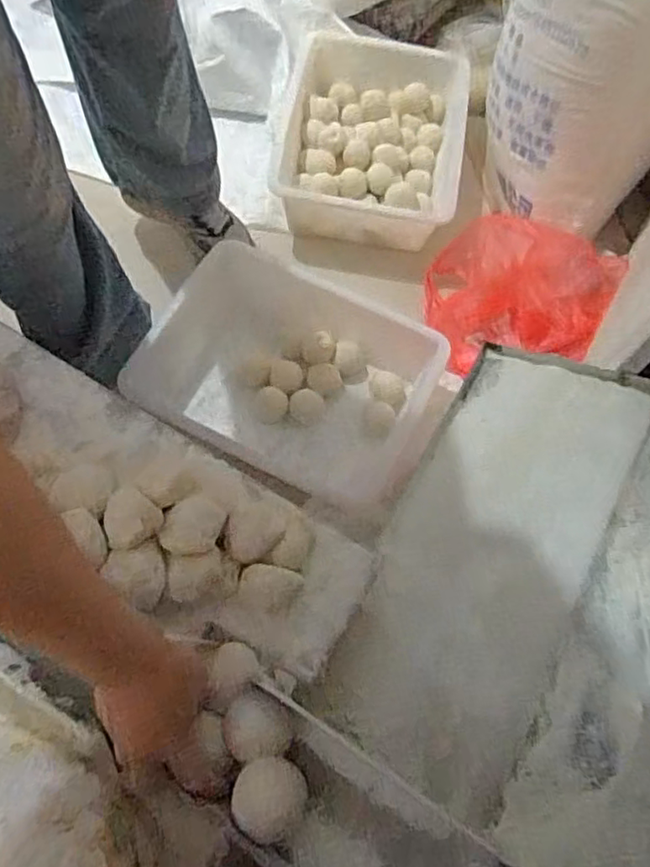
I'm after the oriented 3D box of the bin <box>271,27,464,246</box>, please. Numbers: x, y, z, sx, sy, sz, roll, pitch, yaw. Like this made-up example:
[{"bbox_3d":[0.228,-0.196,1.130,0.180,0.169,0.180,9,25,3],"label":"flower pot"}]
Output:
[{"bbox_3d":[0.093,-0.578,1.186,0.323,0.100,0.442,11,67,1],"label":"bin"}]

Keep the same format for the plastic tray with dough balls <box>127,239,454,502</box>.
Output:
[{"bbox_3d":[-0.063,-0.110,1.035,0.463,0.113,0.333,26,68,8],"label":"plastic tray with dough balls"}]

